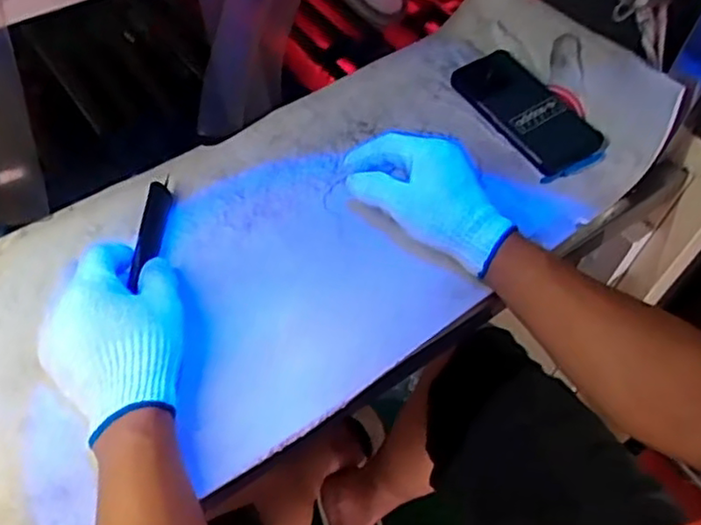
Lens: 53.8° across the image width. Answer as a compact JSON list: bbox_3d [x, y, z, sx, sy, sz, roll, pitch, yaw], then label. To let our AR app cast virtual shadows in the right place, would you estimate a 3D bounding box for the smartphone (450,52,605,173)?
[{"bbox_3d":[0.190,-0.170,0.751,0.084,0.014,0.169,-33,67,-16],"label":"smartphone"}]

